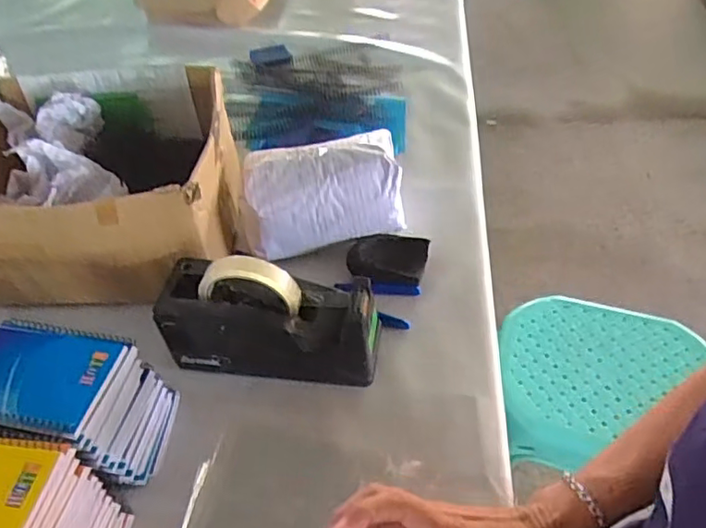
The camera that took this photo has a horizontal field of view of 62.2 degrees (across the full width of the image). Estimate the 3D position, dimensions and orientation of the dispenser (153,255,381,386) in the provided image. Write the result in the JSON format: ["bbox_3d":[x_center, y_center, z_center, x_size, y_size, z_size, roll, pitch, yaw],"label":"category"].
[{"bbox_3d":[-0.079,0.047,0.566,0.204,0.115,0.078,3,47,8],"label":"dispenser"}]

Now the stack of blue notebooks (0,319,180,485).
[{"bbox_3d":[-0.248,0.123,0.506,0.143,0.112,0.102,3,47,8],"label":"stack of blue notebooks"}]

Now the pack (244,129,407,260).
[{"bbox_3d":[-0.035,-0.083,0.679,0.176,0.098,0.102,-8,47,-3],"label":"pack"}]

